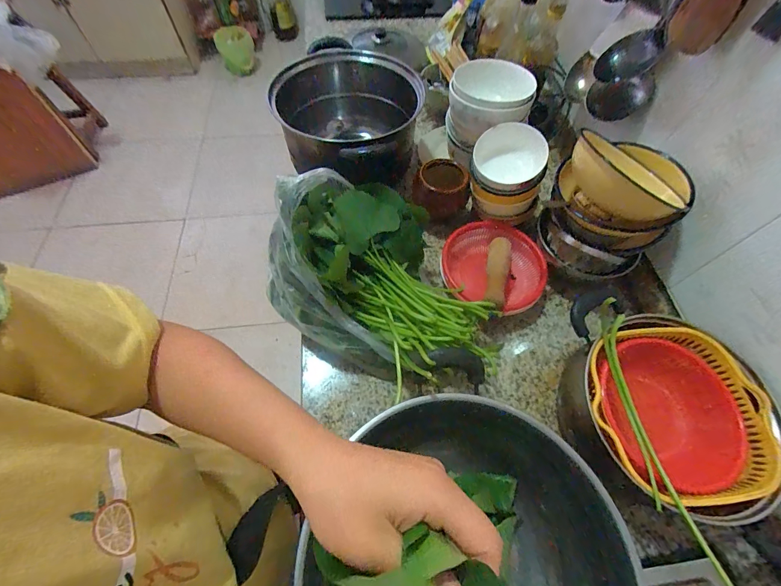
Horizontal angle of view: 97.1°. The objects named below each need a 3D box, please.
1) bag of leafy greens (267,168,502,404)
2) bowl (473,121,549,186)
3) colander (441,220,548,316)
[{"bbox_3d":[0.002,-0.013,0.520,0.357,0.182,0.243,28,64,13],"label":"bag of leafy greens"},{"bbox_3d":[0.199,-0.226,0.573,0.060,0.101,0.115,-27,76,-46],"label":"bowl"},{"bbox_3d":[0.176,-0.038,0.603,0.166,0.075,0.176,1,61,-1],"label":"colander"}]

